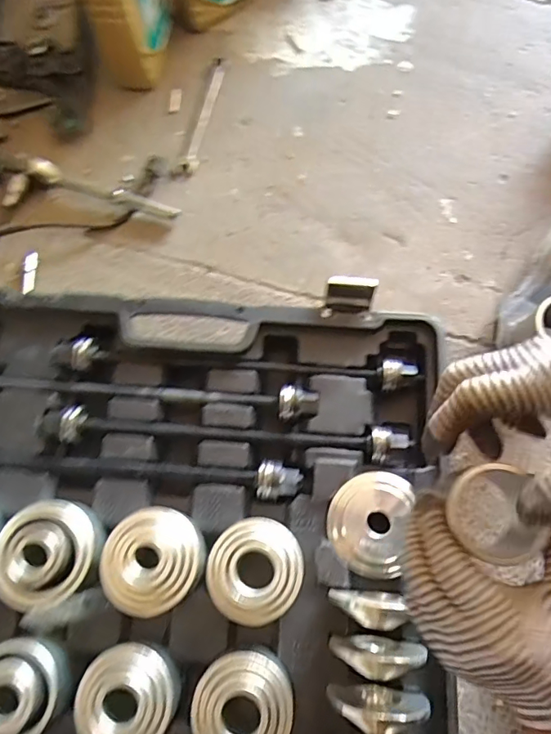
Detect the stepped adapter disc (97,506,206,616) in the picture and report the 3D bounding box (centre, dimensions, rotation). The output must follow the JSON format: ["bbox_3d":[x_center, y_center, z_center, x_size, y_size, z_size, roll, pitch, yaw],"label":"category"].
[{"bbox_3d":[-0.103,0.160,0.410,0.081,0.044,0.077,-1,71,4],"label":"stepped adapter disc"}]

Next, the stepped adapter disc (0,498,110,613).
[{"bbox_3d":[-0.190,0.156,0.413,0.088,0.045,0.078,-34,72,-8],"label":"stepped adapter disc"}]

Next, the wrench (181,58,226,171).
[{"bbox_3d":[-0.091,-0.324,0.629,0.021,0.017,0.176,11,71,6],"label":"wrench"}]

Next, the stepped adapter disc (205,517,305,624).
[{"bbox_3d":[-0.017,0.167,0.410,0.075,0.039,0.078,-1,71,4],"label":"stepped adapter disc"}]

